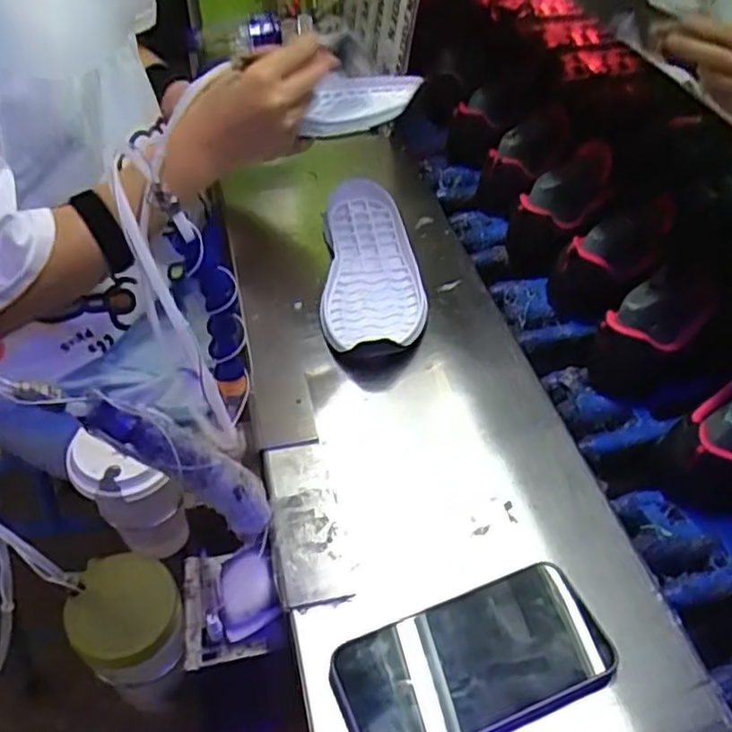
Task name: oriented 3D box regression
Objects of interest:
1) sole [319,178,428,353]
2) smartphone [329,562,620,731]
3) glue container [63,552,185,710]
[{"bbox_3d":[0.007,-0.105,0.717,0.095,0.030,0.262,1,44,-1],"label":"sole"},{"bbox_3d":[0.065,0.178,0.424,0.162,0.014,0.079,-16,47,-17],"label":"smartphone"},{"bbox_3d":[-0.166,0.194,0.522,0.074,0.104,0.069,-17,47,-10],"label":"glue container"}]

